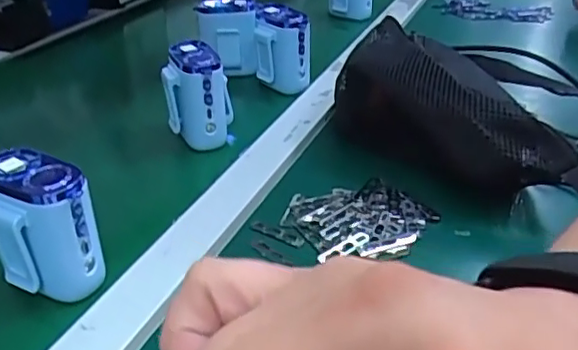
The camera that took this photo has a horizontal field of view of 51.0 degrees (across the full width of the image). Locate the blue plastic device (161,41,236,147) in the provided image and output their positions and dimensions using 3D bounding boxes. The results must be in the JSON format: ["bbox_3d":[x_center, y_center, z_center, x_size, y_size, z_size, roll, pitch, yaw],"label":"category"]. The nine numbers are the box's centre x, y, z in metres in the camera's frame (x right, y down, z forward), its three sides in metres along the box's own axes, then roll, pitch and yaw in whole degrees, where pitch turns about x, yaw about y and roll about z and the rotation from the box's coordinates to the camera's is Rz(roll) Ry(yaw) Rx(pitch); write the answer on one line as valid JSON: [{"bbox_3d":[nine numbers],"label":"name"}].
[{"bbox_3d":[-0.083,-0.072,0.553,0.059,0.083,0.058,-5,30,-8],"label":"blue plastic device"}]

